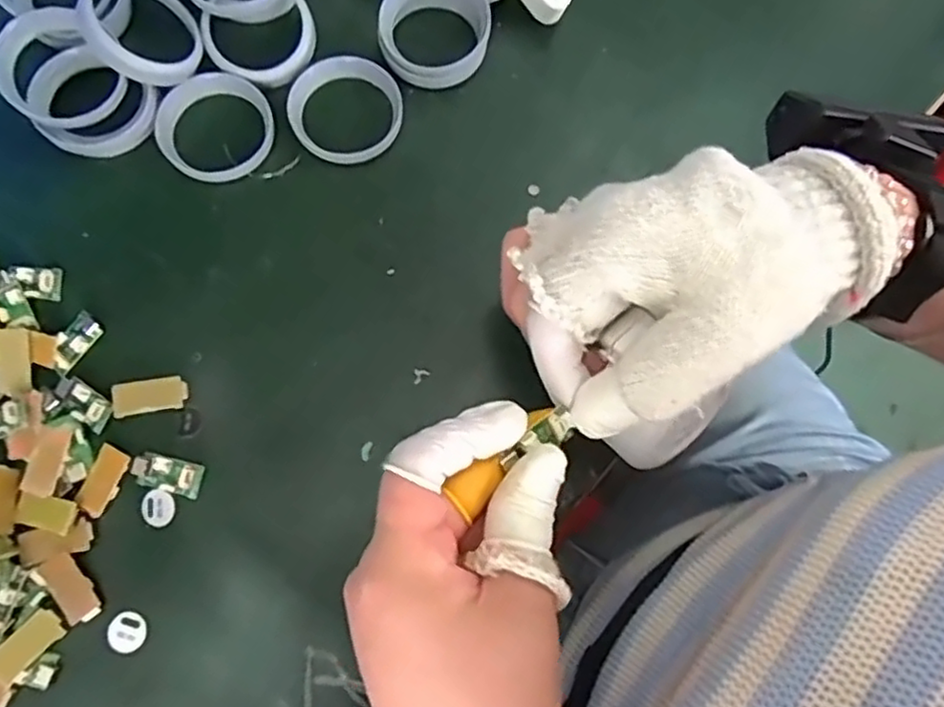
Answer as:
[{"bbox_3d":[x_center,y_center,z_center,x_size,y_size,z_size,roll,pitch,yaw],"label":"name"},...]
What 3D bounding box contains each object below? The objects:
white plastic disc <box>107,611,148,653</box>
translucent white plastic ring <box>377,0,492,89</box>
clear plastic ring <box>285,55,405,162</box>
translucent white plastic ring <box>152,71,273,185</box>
[{"bbox_3d":[-0.154,0.124,0.305,0.018,0.004,0.016,28,66,9],"label":"white plastic disc"},{"bbox_3d":[-0.020,-0.175,0.367,0.060,0.019,0.058,0,77,0],"label":"translucent white plastic ring"},{"bbox_3d":[-0.068,-0.131,0.367,0.059,0.010,0.058,0,77,-2],"label":"clear plastic ring"},{"bbox_3d":[-0.134,-0.119,0.360,0.059,0.012,0.055,0,77,-2],"label":"translucent white plastic ring"}]

